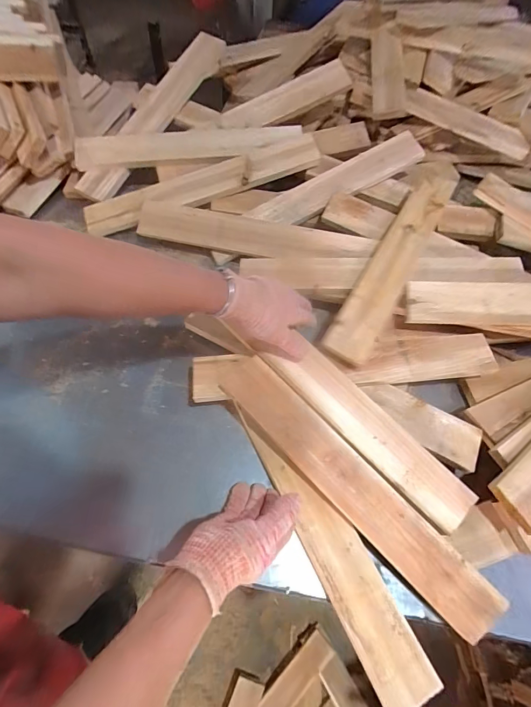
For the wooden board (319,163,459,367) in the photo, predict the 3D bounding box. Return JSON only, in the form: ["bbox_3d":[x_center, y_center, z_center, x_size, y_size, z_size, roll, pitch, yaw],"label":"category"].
[{"bbox_3d":[0.234,-0.180,0.590,0.072,0.025,0.469,32,70,5],"label":"wooden board"}]

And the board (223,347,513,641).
[{"bbox_3d":[0.109,0.175,0.449,0.429,0.014,0.072,44,82,11],"label":"board"}]

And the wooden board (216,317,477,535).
[{"bbox_3d":[0.142,0.098,0.474,0.333,0.021,0.073,42,66,8],"label":"wooden board"}]

